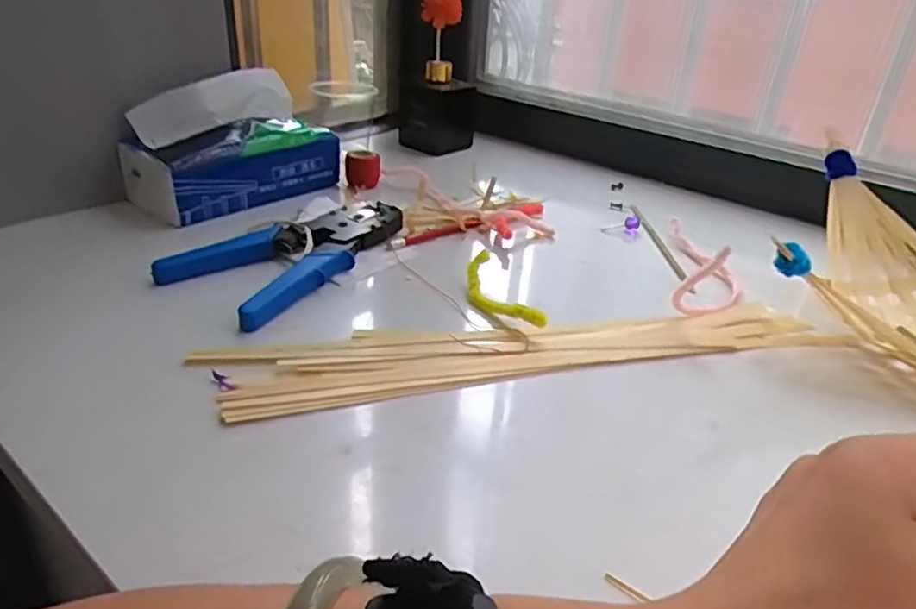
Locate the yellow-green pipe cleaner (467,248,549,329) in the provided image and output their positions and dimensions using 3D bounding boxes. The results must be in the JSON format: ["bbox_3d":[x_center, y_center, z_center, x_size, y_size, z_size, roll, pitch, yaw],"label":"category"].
[{"bbox_3d":[0.026,-0.007,0.447,0.027,0.018,0.100,-8,33,-20],"label":"yellow-green pipe cleaner"}]

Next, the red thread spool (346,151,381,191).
[{"bbox_3d":[-0.096,-0.136,0.651,0.034,0.030,0.041,-3,31,-11],"label":"red thread spool"}]

